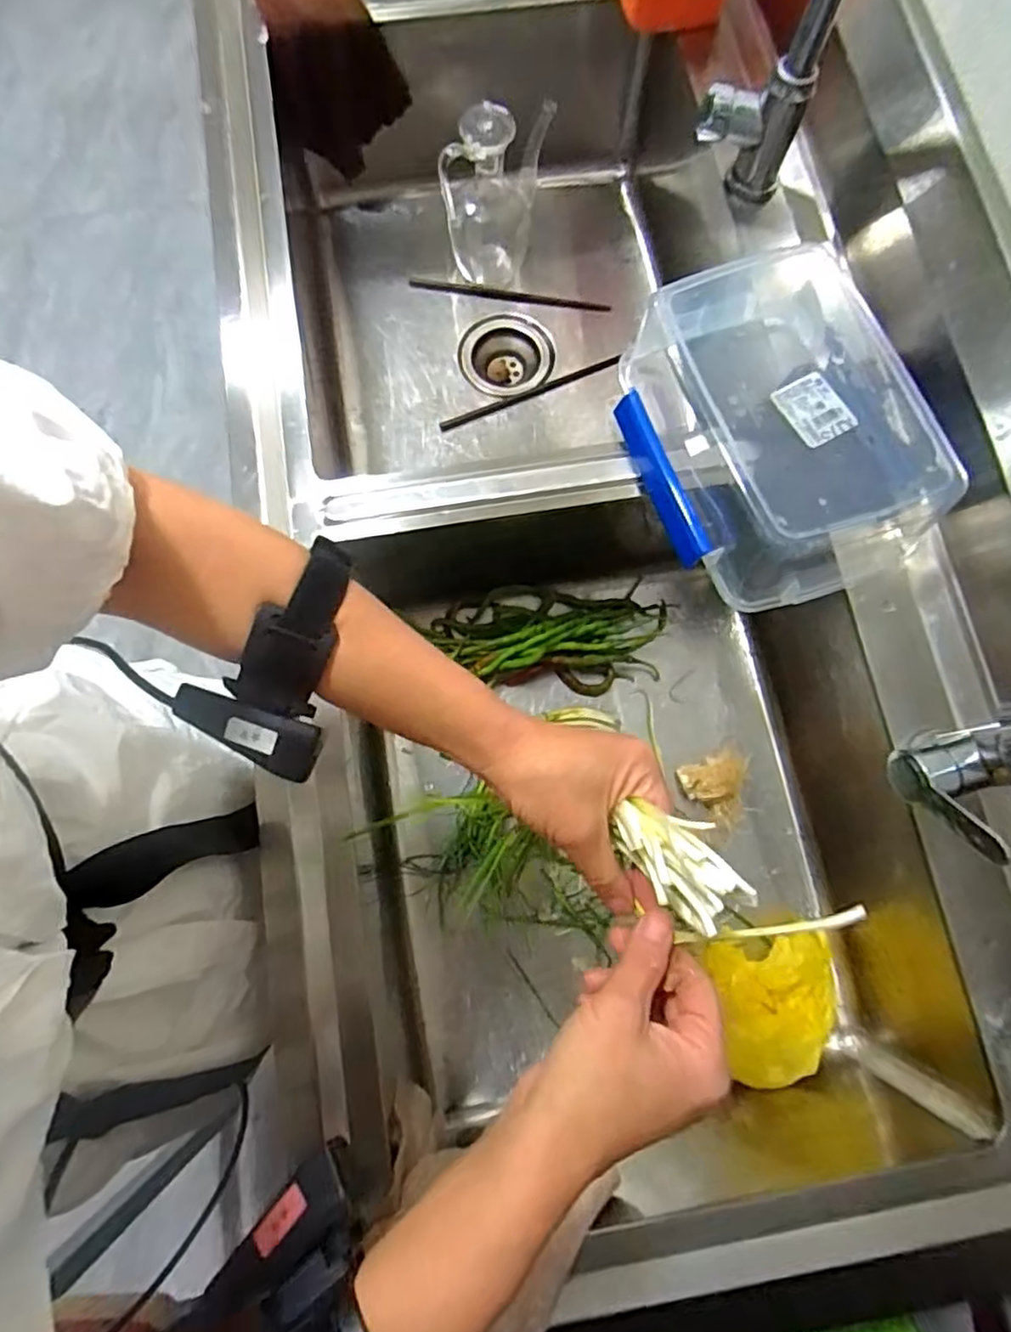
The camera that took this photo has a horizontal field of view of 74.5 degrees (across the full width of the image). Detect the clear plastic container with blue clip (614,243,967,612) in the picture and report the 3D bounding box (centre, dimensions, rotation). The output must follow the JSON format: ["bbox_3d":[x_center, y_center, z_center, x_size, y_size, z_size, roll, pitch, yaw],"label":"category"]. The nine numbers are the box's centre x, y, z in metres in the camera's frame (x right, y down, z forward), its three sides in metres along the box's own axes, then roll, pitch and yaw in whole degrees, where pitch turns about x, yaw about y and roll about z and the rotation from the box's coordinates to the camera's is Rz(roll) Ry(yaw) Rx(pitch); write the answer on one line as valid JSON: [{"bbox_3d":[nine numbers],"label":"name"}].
[{"bbox_3d":[0.216,-0.189,0.507,0.213,0.099,0.263,-19,78,-6],"label":"clear plastic container with blue clip"}]

